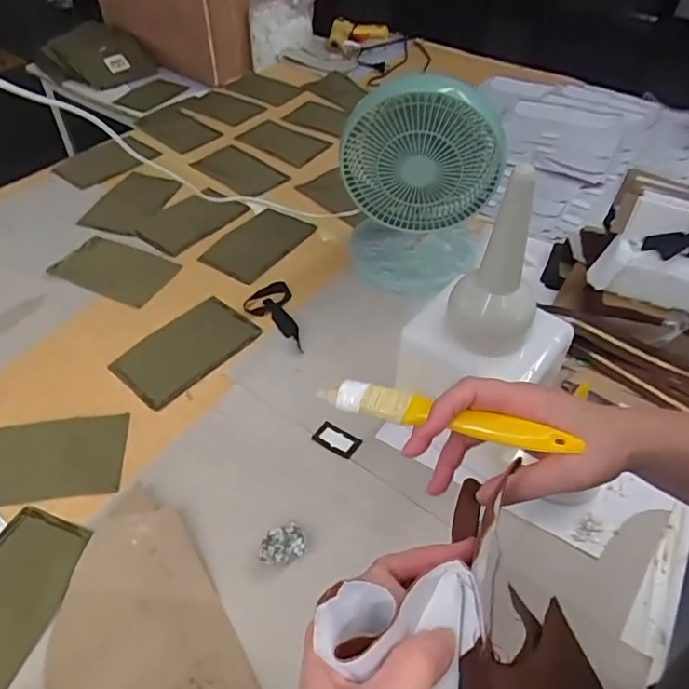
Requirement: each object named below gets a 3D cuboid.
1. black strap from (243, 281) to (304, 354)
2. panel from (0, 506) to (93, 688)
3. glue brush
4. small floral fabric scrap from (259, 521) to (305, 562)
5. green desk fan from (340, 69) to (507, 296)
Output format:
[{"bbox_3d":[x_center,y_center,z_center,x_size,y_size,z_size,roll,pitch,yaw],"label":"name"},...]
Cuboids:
[{"bbox_3d":[-0.106,-0.039,0.801,0.069,0.035,0.131,-10,46,-11],"label":"black strap"},{"bbox_3d":[-0.351,0.268,0.562,0.105,0.009,0.189,16,53,8],"label":"panel"},{"bbox_3d":[0.063,0.046,0.360,0.163,0.013,0.020,11,48,15],"label":"glue brush"},{"bbox_3d":[-0.067,0.212,0.585,0.048,0.013,0.038,-13,47,-14],"label":"small floral fabric scrap"},{"bbox_3d":[0.112,-0.243,0.800,0.211,0.301,0.191,8,46,6],"label":"green desk fan"}]

